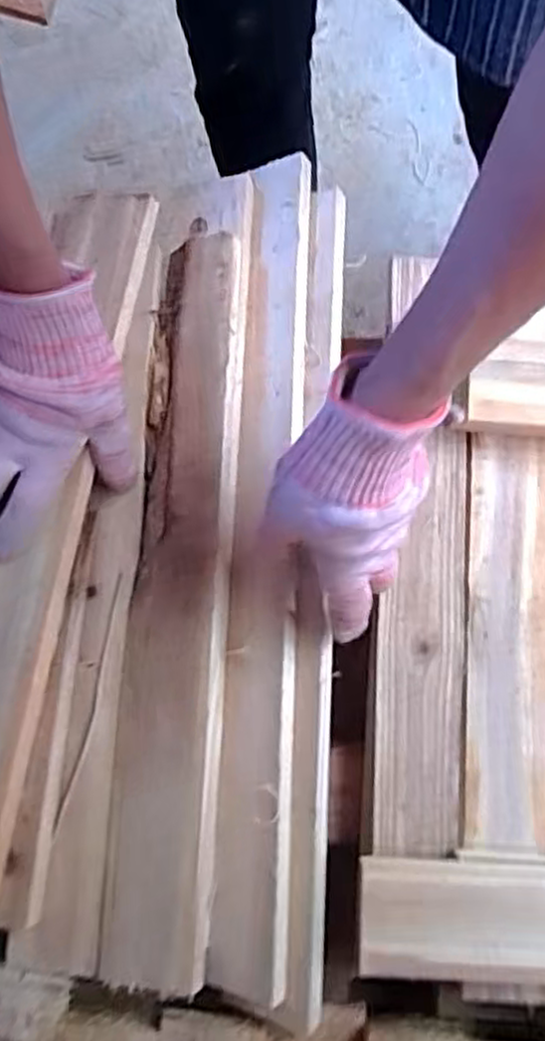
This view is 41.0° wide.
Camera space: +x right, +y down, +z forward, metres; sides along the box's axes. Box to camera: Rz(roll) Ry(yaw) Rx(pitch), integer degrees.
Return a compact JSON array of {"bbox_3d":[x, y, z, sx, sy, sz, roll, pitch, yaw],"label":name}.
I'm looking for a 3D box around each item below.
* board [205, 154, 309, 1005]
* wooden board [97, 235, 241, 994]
[{"bbox_3d":[-0.008,0.009,0.497,0.048,0.025,0.557,2,77,-1],"label":"board"},{"bbox_3d":[-0.062,0.035,0.481,0.066,0.013,0.486,3,78,-1],"label":"wooden board"}]

